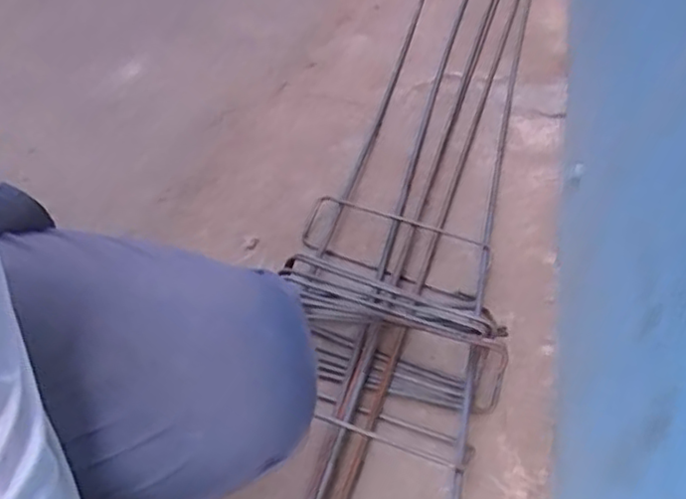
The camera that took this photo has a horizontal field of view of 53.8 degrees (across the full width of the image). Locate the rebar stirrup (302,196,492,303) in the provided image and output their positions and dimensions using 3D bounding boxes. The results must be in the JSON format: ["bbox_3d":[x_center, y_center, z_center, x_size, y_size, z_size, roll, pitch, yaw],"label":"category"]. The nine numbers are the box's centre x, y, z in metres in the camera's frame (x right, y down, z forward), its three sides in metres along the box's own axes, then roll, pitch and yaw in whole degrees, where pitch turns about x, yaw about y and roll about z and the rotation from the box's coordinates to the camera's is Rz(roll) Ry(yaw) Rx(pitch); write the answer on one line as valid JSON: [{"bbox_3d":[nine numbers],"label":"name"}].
[{"bbox_3d":[0.070,-0.006,0.905,0.255,0.018,0.099,18,61,16],"label":"rebar stirrup"}]

